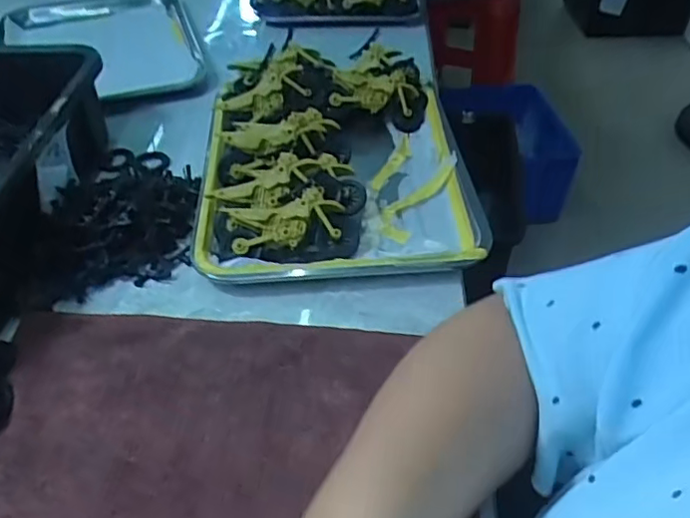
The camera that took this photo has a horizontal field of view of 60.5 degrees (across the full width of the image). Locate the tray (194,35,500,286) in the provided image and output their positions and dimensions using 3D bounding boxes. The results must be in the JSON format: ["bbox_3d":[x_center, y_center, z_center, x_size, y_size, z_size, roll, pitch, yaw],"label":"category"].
[{"bbox_3d":[-0.011,-0.114,0.593,0.254,0.058,0.331,-2,44,-2],"label":"tray"}]

